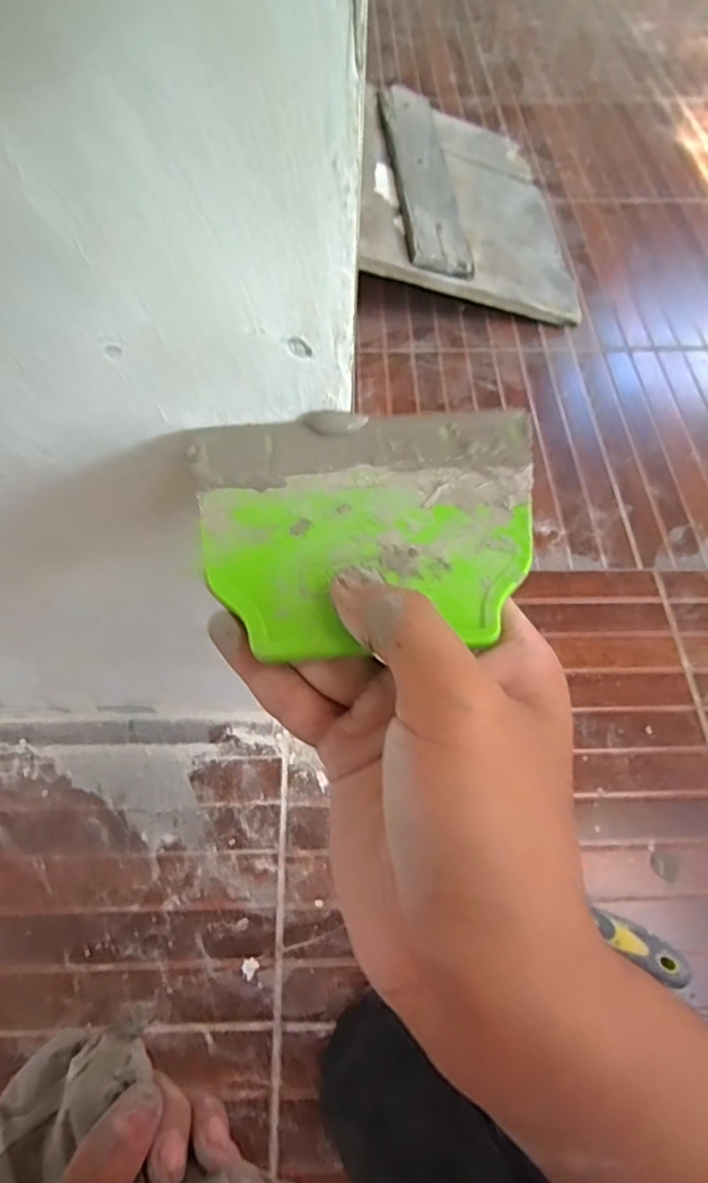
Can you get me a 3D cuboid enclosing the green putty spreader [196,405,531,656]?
[{"bbox_3d":[0.004,-0.025,0.199,0.118,0.012,0.103,-1,59,-1],"label":"green putty spreader"}]

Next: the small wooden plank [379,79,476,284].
[{"bbox_3d":[0.105,-0.661,0.911,0.096,0.019,0.498,2,62,-14],"label":"small wooden plank"}]

